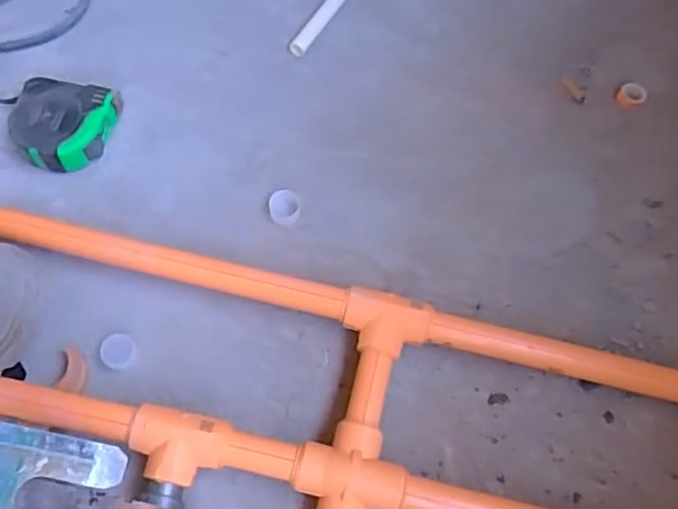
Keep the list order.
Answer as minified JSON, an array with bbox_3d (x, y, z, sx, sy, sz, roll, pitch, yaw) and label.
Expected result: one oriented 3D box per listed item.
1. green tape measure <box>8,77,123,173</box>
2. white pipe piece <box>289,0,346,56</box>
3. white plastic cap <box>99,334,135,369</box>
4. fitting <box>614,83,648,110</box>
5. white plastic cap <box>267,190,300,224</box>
[{"bbox_3d":[-0.251,-0.117,0.589,0.086,0.040,0.080,7,67,0],"label":"green tape measure"},{"bbox_3d":[-0.018,-0.241,0.663,0.015,0.017,0.100,30,69,10],"label":"white pipe piece"},{"bbox_3d":[-0.176,0.077,0.514,0.023,0.014,0.027,13,67,3],"label":"white plastic cap"},{"bbox_3d":[0.292,-0.160,0.647,0.028,0.013,0.025,26,68,8],"label":"fitting"},{"bbox_3d":[-0.049,-0.041,0.576,0.027,0.014,0.028,1,67,-2],"label":"white plastic cap"}]

